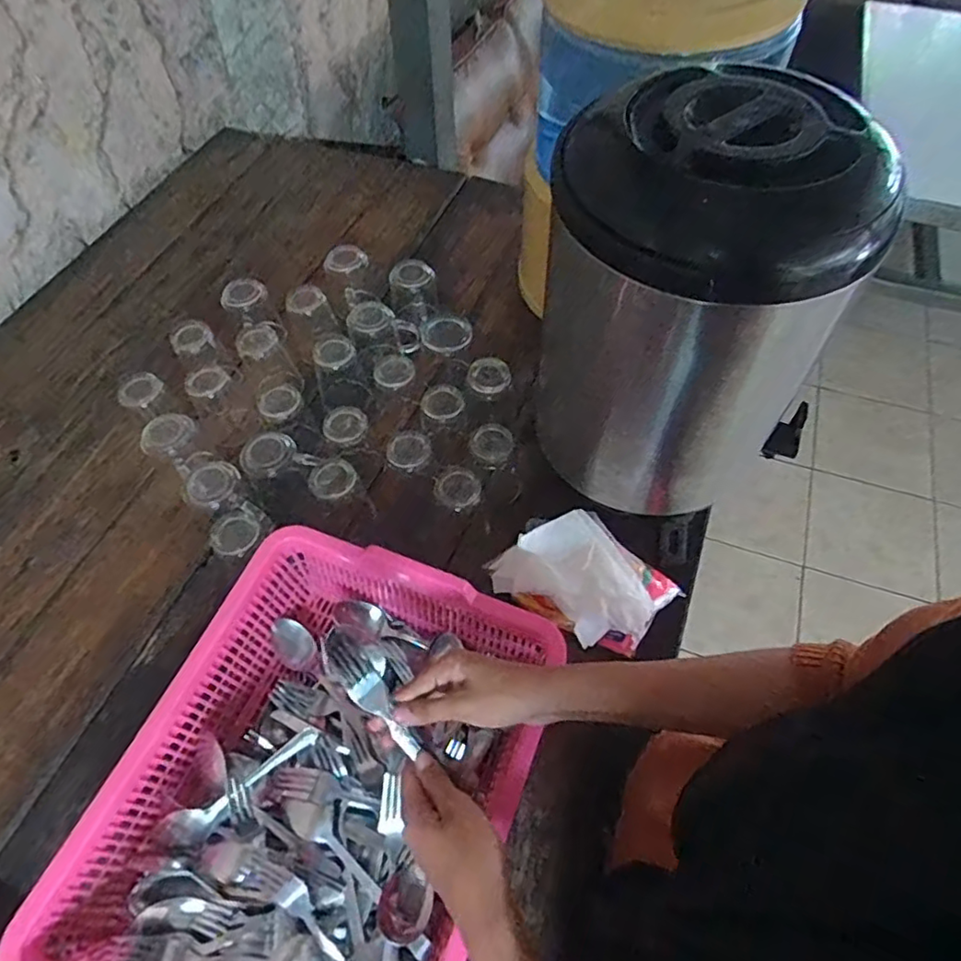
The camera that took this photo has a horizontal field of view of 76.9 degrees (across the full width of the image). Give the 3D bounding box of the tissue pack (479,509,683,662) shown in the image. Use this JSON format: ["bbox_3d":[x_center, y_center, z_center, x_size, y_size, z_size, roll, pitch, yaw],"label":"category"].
[{"bbox_3d":[0.109,0.095,0.633,0.168,0.066,0.129,34,64,20],"label":"tissue pack"}]

